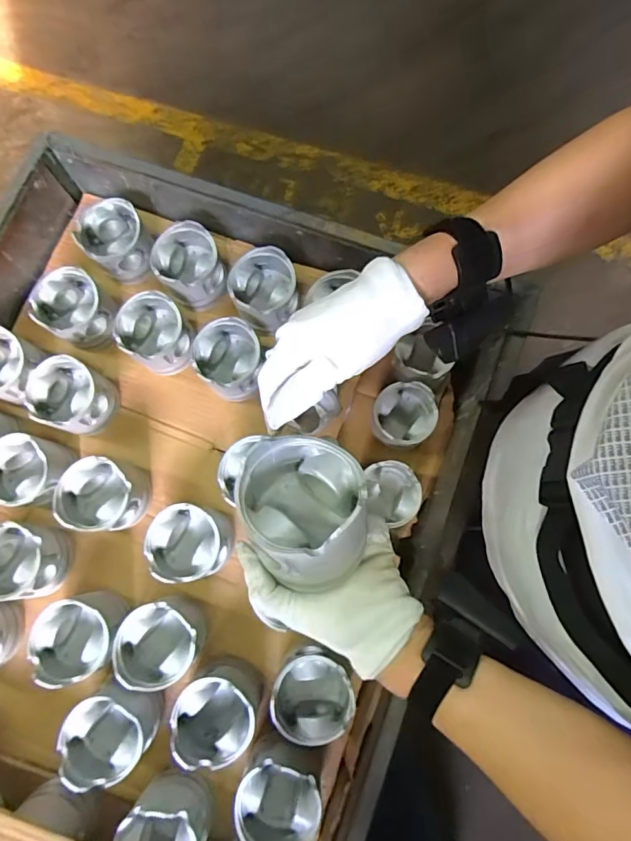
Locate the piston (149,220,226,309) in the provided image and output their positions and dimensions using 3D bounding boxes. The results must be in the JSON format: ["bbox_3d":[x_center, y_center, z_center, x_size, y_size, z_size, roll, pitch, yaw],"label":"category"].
[{"bbox_3d":[-0.178,-0.220,0.674,0.091,0.070,0.090,0,77,1],"label":"piston"}]

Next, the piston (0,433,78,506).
[{"bbox_3d":[-0.386,0.066,0.632,0.092,0.080,0.092,0,77,1],"label":"piston"}]

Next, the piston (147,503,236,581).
[{"bbox_3d":[-0.158,0.156,0.602,0.098,0.070,0.090,0,77,1],"label":"piston"}]

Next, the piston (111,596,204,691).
[{"bbox_3d":[-0.185,0.268,0.583,0.100,0.092,0.091,0,77,1],"label":"piston"}]

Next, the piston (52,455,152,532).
[{"bbox_3d":[-0.278,0.097,0.619,0.094,0.084,0.089,0,77,1],"label":"piston"}]

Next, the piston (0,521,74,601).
[{"bbox_3d":[-0.378,0.179,0.603,0.093,0.079,0.086,0,77,1],"label":"piston"}]

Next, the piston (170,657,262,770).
[{"bbox_3d":[-0.114,0.342,0.556,0.089,0.076,0.094,0,77,1],"label":"piston"}]

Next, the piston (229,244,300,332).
[{"bbox_3d":[-0.072,-0.181,0.664,0.089,0.074,0.092,0,77,1],"label":"piston"}]

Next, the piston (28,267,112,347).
[{"bbox_3d":[-0.341,-0.156,0.673,0.090,0.073,0.092,0,77,1],"label":"piston"}]

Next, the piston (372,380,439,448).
[{"bbox_3d":[0.132,-0.007,0.713,0.091,0.059,0.097,0,77,1],"label":"piston"}]

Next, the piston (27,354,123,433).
[{"bbox_3d":[-0.336,-0.030,0.656,0.097,0.084,0.091,0,77,1],"label":"piston"}]

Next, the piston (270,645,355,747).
[{"bbox_3d":[-0.003,0.321,0.560,0.093,0.066,0.092,0,77,1],"label":"piston"}]

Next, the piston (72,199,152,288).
[{"bbox_3d":[-0.290,-0.260,0.689,0.093,0.072,0.090,0,77,1],"label":"piston"}]

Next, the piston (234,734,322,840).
[{"bbox_3d":[-0.040,0.420,0.531,0.092,0.070,0.098,-2,77,0],"label":"piston"}]

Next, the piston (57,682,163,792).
[{"bbox_3d":[-0.238,0.363,0.549,0.088,0.070,0.088,0,77,1],"label":"piston"}]

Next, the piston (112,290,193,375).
[{"bbox_3d":[-0.223,-0.120,0.664,0.090,0.077,0.093,0,77,1],"label":"piston"}]

